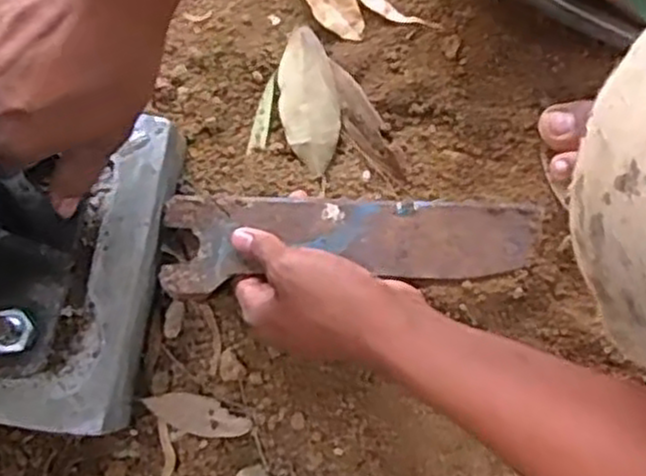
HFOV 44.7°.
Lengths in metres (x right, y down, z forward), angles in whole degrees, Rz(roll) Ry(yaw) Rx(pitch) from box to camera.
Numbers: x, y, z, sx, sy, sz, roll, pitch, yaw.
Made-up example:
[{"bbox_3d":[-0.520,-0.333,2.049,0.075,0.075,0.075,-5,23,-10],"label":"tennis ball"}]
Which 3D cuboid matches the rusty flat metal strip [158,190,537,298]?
[{"bbox_3d":[0.018,0.004,0.523,0.242,0.012,0.063,0,86,0],"label":"rusty flat metal strip"}]

